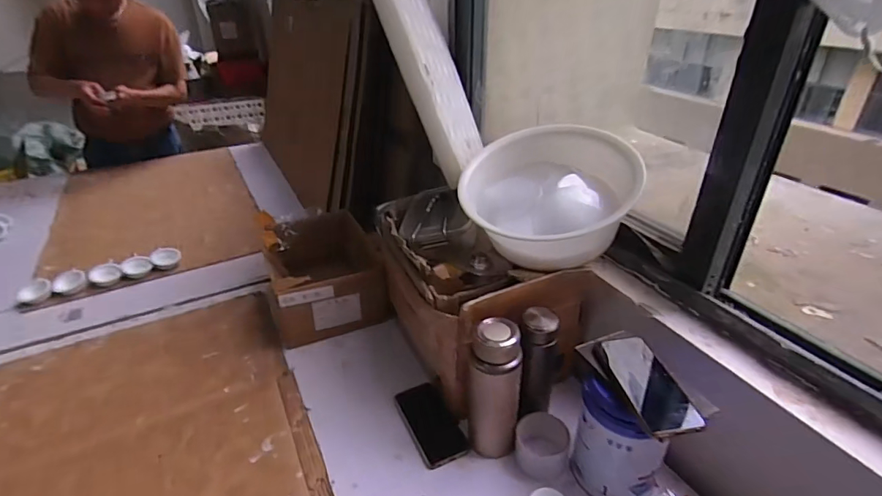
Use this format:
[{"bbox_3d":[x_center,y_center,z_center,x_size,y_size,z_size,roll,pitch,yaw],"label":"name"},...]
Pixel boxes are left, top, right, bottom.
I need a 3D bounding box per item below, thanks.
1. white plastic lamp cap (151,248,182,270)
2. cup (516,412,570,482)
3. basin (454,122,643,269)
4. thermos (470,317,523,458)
[{"bbox_3d":[-0.748,0.026,1.274,0.071,0.027,0.084,-16,34,-26],"label":"white plastic lamp cap"},{"bbox_3d":[0.159,0.315,0.742,0.082,0.065,0.093,6,31,11],"label":"cup"},{"bbox_3d":[0.190,-0.089,0.826,0.282,0.137,0.261,-12,48,14],"label":"basin"},{"bbox_3d":[0.084,0.228,0.733,0.080,0.244,0.064,6,31,9],"label":"thermos"}]

